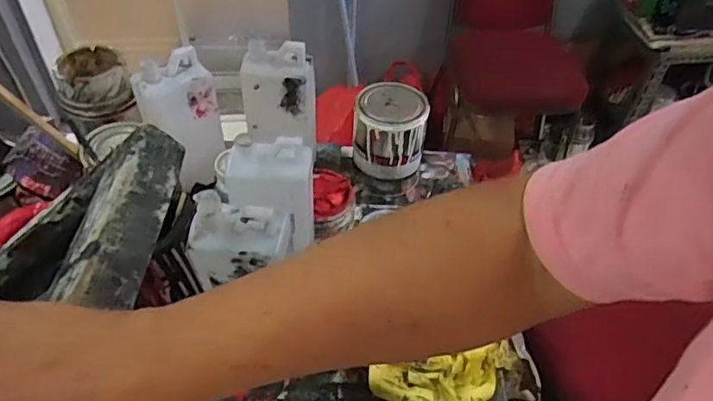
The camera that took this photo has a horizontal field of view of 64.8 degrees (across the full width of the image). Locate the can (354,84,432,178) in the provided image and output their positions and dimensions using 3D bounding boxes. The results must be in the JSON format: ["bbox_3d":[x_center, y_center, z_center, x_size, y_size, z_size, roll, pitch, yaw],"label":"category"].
[{"bbox_3d":[0.050,-0.106,0.850,0.106,0.103,0.103,5,46,2],"label":"can"}]

